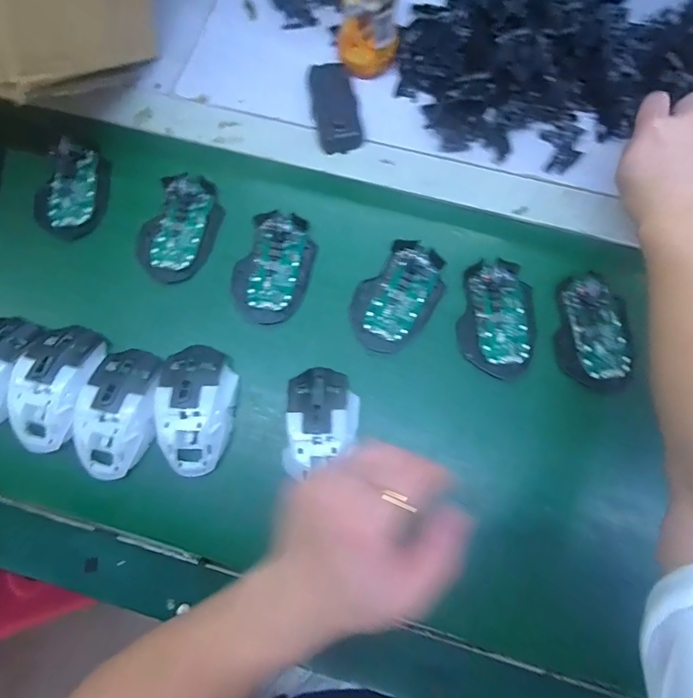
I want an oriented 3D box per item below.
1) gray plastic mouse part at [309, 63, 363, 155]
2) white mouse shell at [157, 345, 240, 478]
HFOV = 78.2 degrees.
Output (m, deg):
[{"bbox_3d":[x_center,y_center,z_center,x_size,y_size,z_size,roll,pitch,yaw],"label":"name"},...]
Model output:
[{"bbox_3d":[-0.012,-0.273,0.473,0.049,0.031,0.106,-7,75,-1],"label":"gray plastic mouse part"},{"bbox_3d":[-0.136,0.055,0.395,0.066,0.039,0.118,-7,78,-1],"label":"white mouse shell"}]

